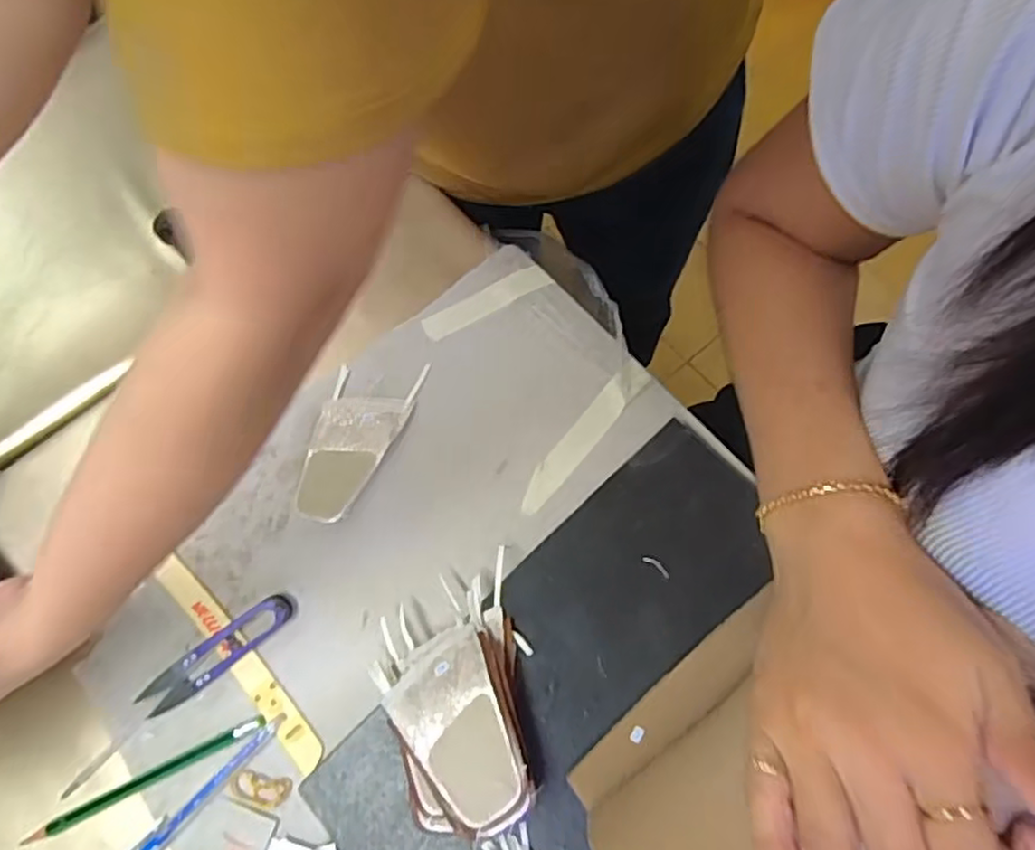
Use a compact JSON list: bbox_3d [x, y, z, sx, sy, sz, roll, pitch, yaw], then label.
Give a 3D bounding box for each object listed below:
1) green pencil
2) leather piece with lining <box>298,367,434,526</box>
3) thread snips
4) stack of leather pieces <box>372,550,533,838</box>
[{"bbox_3d":[-0.216,0.207,0.397,0.145,0.004,0.008,-25,71,-8],"label":"green pencil"},{"bbox_3d":[-0.109,0.009,0.459,0.059,0.007,0.113,14,71,9],"label":"leather piece with lining"},{"bbox_3d":[-0.182,0.139,0.416,0.099,0.012,0.021,-35,71,-9],"label":"thread snips"},{"bbox_3d":[-0.029,0.148,0.374,0.084,0.049,0.129,-20,69,-4],"label":"stack of leather pieces"}]

